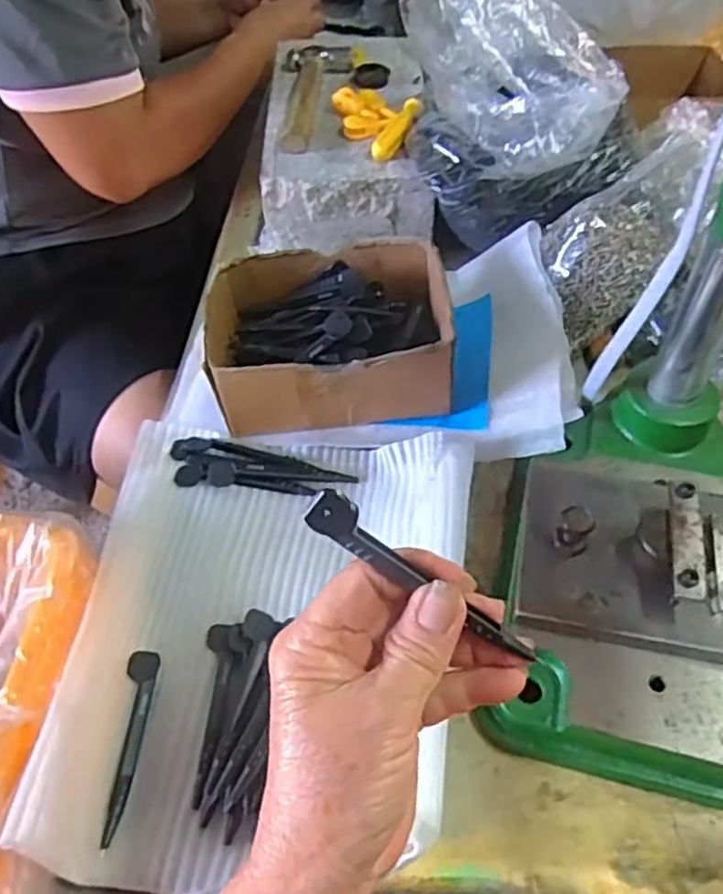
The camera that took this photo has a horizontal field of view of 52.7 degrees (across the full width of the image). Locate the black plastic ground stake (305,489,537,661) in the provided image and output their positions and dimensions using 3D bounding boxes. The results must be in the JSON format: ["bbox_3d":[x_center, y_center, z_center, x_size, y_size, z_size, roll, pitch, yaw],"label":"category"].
[{"bbox_3d":[0.024,0.046,0.257,0.098,0.017,0.004,33,27,-6],"label":"black plastic ground stake"}]

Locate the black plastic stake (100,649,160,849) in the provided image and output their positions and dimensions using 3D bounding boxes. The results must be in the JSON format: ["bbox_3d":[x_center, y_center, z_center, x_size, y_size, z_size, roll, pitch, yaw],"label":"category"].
[{"bbox_3d":[-0.122,0.155,0.387,0.016,0.007,0.099,-2,51,-1],"label":"black plastic stake"}]

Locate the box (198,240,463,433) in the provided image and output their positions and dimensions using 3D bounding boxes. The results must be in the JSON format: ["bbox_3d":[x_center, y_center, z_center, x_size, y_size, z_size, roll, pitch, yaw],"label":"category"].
[{"bbox_3d":[-0.021,-0.080,0.529,0.166,0.078,0.132,-2,51,0],"label":"box"}]

